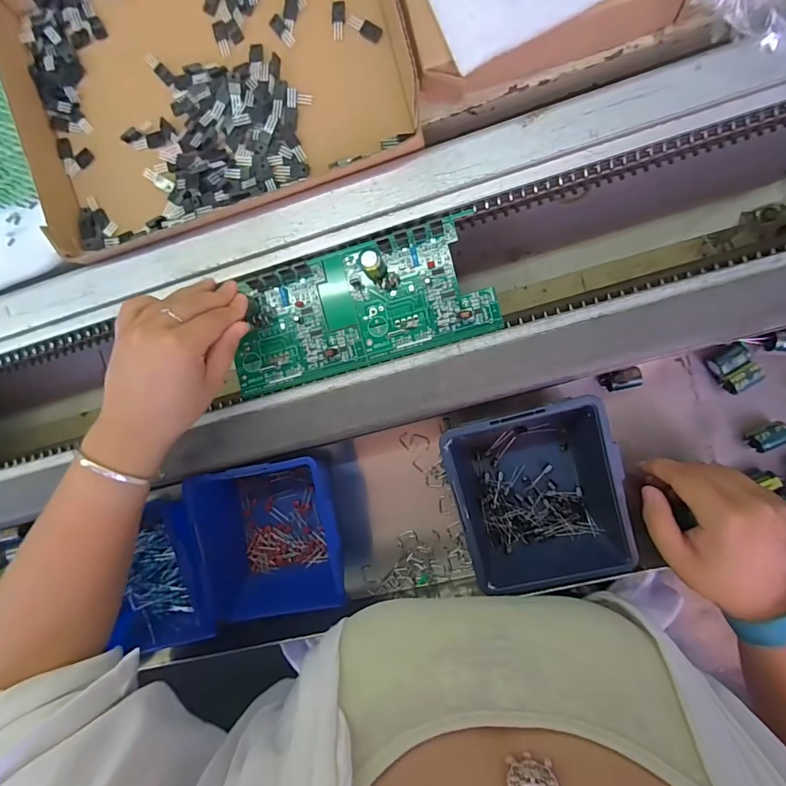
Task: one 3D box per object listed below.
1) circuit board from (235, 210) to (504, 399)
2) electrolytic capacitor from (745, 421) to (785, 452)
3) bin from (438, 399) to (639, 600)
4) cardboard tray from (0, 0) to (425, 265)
[{"bbox_3d":[-0.033,-0.068,0.347,0.210,0.026,0.094,-16,90,8],"label":"circuit board"},{"bbox_3d":[0.296,0.035,0.348,0.026,0.016,0.018,-32,87,9],"label":"electrolytic capacitor"},{"bbox_3d":[0.114,0.080,0.357,0.120,0.066,0.137,-15,90,9],"label":"bin"},{"bbox_3d":[-0.152,-0.262,0.353,0.322,0.030,0.245,-14,90,9],"label":"cardboard tray"}]

